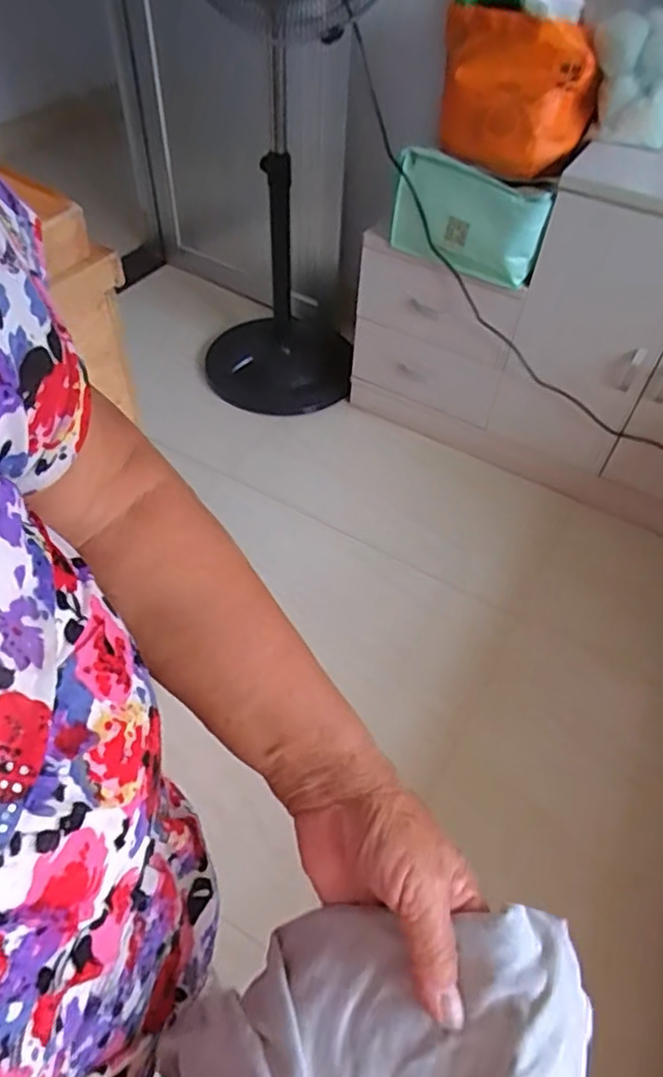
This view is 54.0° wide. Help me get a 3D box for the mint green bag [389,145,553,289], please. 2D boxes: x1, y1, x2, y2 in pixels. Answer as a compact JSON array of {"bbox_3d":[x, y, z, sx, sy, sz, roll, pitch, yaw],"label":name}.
[{"bbox_3d":[0.265,-0.637,1.305,0.331,0.190,0.041,32,52,22],"label":"mint green bag"}]

